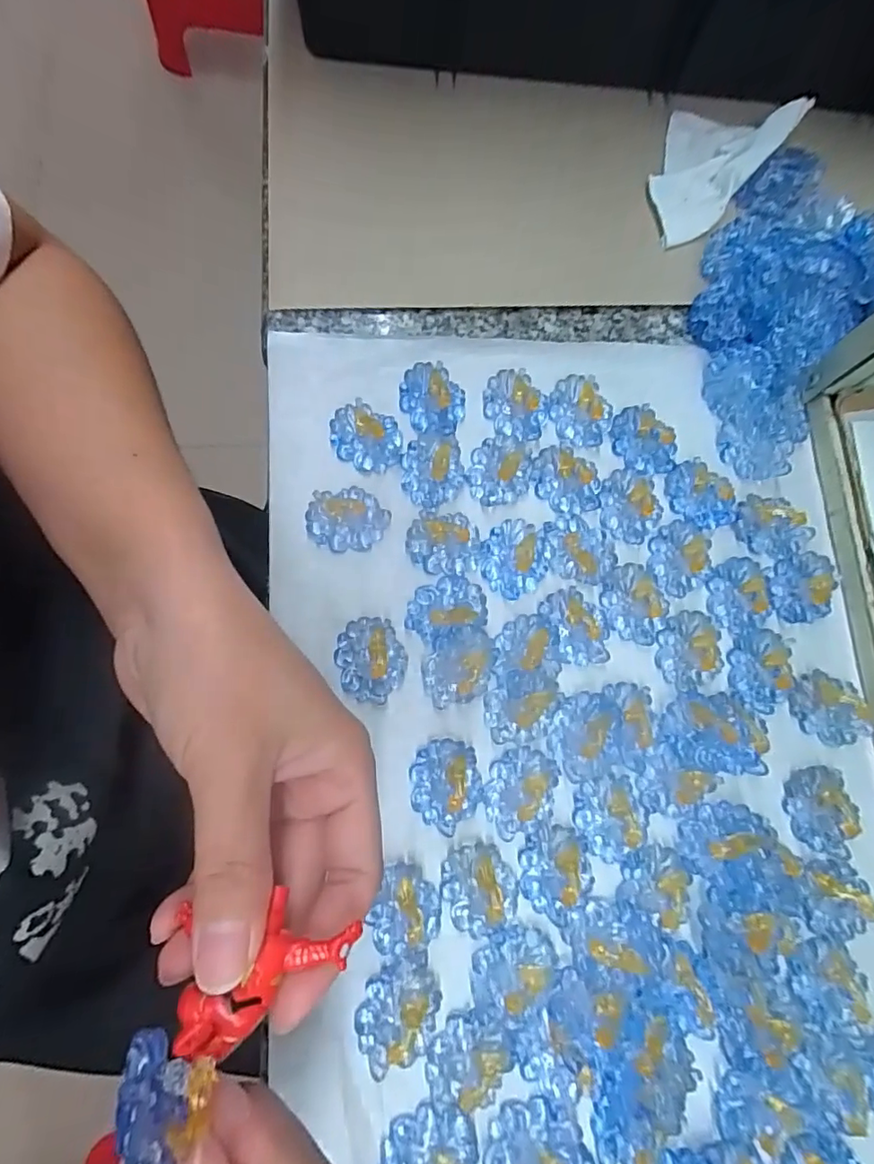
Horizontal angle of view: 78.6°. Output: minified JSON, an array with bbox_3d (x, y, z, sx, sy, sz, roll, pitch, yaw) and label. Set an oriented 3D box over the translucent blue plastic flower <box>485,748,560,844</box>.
[{"bbox_3d":[0.036,0.092,0.232,0.029,0.005,0.038,13,77,-2],"label":"translucent blue plastic flower"}]

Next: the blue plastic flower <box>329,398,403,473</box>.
[{"bbox_3d":[-0.034,-0.071,0.258,0.036,0.009,0.028,29,77,1],"label":"blue plastic flower"}]

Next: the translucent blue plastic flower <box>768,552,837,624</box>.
[{"bbox_3d":[0.176,0.003,0.257,0.032,0.007,0.033,-3,78,-6],"label":"translucent blue plastic flower"}]

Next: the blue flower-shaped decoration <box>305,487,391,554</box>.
[{"bbox_3d":[-0.042,-0.030,0.252,0.037,0.009,0.030,-4,78,-6],"label":"blue flower-shaped decoration"}]

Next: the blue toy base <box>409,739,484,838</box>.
[{"bbox_3d":[0.004,0.088,0.231,0.031,0.006,0.037,-3,78,-6],"label":"blue toy base"}]

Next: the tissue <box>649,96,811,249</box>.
[{"bbox_3d":[0.146,-0.232,0.291,0.055,0.013,0.108,38,80,6],"label":"tissue"}]

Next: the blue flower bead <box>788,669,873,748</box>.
[{"bbox_3d":[0.182,0.058,0.245,0.037,0.010,0.030,20,76,-1],"label":"blue flower bead"}]

